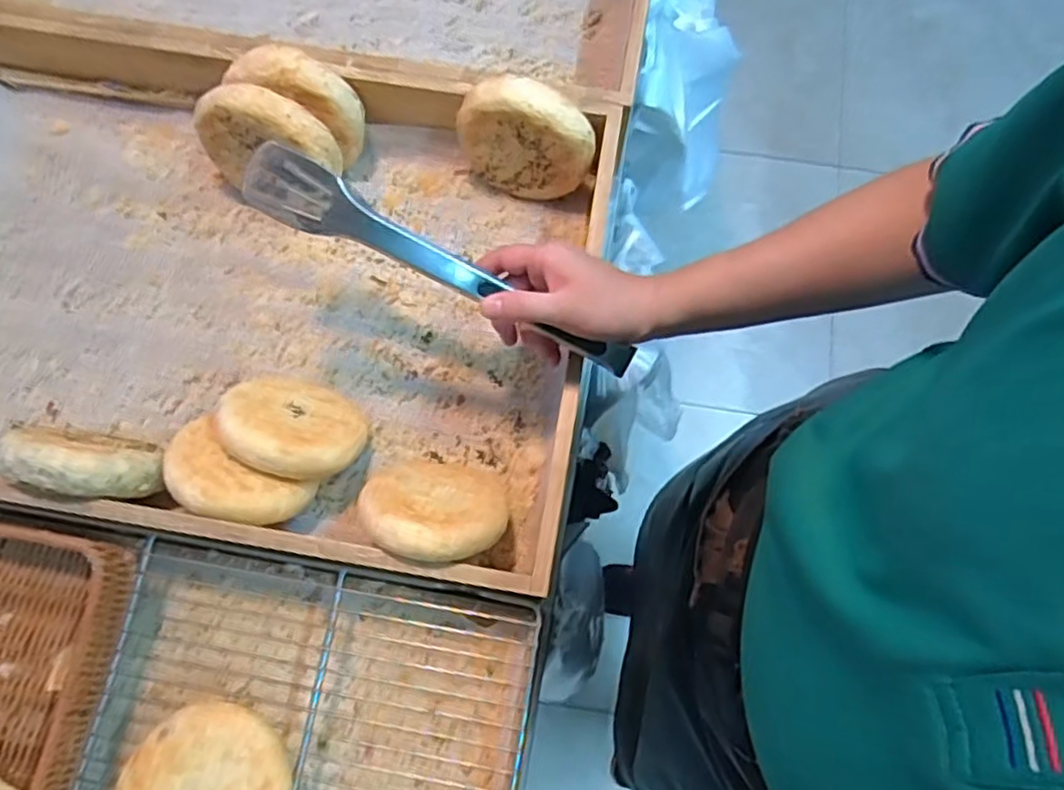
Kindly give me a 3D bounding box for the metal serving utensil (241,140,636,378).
[{"bbox_3d":[-0.050,-0.082,0.468,0.280,0.024,0.036,26,71,-17],"label":"metal serving utensil"}]

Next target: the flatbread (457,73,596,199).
[{"bbox_3d":[-0.004,-0.211,0.594,0.109,0.121,0.034,20,75,5],"label":"flatbread"}]

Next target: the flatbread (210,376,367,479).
[{"bbox_3d":[-0.186,0.024,0.546,0.106,0.026,0.101,18,29,-11],"label":"flatbread"}]

